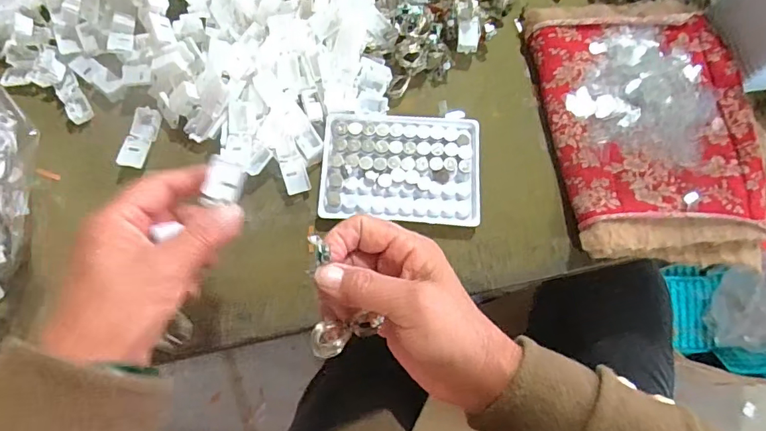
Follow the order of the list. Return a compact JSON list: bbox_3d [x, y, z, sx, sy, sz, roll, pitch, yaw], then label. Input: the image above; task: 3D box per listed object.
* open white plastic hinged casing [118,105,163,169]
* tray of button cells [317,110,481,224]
[{"bbox_3d":[-0.201,-0.065,0.397,0.019,0.015,0.055,6,73,0],"label":"open white plastic hinged casing"},{"bbox_3d":[0.015,-0.040,0.400,0.128,0.016,0.092,3,73,-1],"label":"tray of button cells"}]

